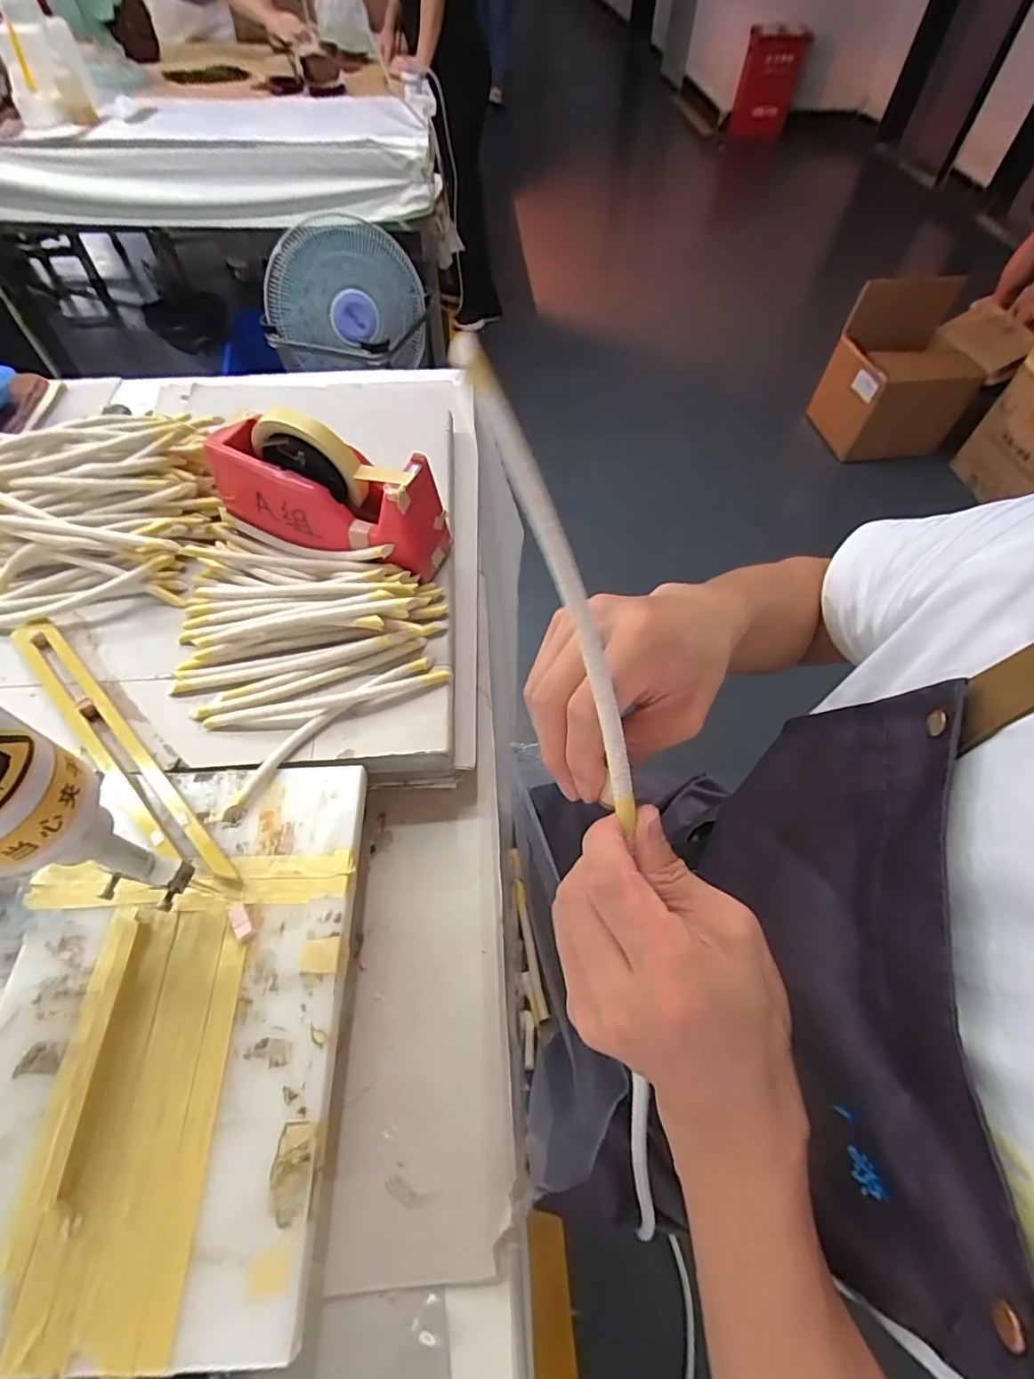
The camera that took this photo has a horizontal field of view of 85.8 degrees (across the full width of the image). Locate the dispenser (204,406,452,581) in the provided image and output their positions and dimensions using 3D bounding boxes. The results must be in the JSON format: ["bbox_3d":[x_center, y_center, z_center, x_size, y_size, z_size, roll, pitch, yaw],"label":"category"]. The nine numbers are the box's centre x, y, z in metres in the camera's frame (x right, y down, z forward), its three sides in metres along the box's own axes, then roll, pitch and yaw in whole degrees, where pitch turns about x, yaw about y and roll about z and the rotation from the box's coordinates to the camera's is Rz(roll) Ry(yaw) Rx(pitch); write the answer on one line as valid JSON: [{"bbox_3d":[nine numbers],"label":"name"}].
[{"bbox_3d":[-0.170,-0.178,0.490,0.209,0.108,0.065,14,58,8],"label":"dispenser"}]

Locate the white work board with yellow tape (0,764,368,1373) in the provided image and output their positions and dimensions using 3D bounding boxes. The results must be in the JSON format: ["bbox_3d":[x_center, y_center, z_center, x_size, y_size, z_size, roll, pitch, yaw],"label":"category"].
[{"bbox_3d":[-0.208,0.186,0.335,0.201,0.016,0.293,0,57,-4],"label":"white work board with yellow tape"}]

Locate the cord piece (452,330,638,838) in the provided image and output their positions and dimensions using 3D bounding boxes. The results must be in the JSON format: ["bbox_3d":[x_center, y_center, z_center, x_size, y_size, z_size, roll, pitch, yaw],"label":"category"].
[{"bbox_3d":[0.020,-0.037,0.222,0.017,0.006,0.197,-26,105,-20],"label":"cord piece"}]

